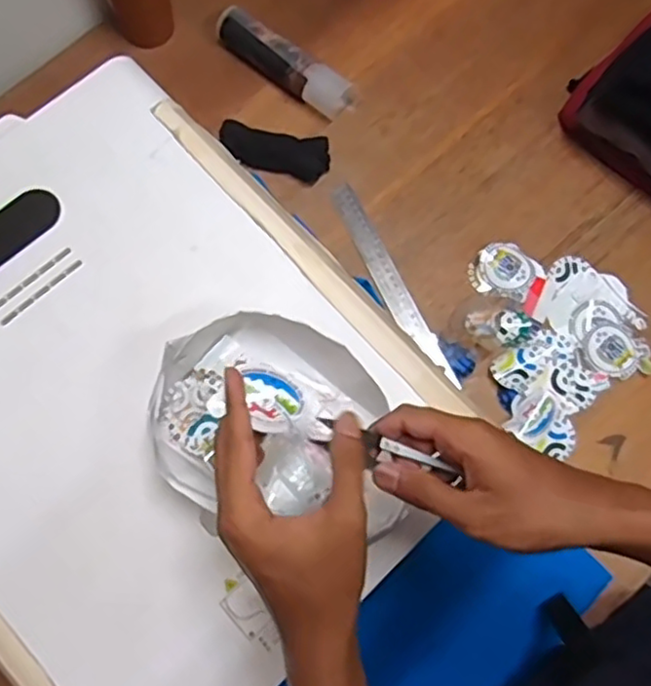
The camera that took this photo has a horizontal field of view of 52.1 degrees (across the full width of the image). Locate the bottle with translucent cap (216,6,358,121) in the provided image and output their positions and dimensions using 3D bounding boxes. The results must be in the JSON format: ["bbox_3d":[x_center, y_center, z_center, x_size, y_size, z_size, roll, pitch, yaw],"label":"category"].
[{"bbox_3d":[-0.050,-0.335,0.792,0.189,0.033,0.046,35,78,7],"label":"bottle with translucent cap"}]

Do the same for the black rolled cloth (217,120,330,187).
[{"bbox_3d":[-0.059,-0.224,0.770,0.127,0.022,0.046,16,76,2],"label":"black rolled cloth"}]

